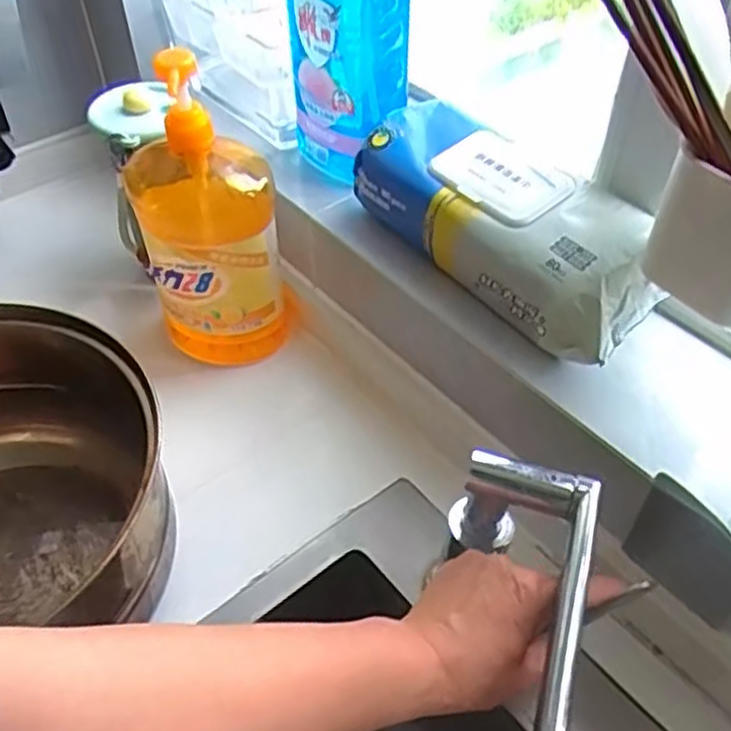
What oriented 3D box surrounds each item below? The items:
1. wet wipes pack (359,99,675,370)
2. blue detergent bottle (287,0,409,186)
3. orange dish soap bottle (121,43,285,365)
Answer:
[{"bbox_3d":[0.101,-0.108,0.544,0.092,0.073,0.243,-33,55,-26],"label":"wet wipes pack"},{"bbox_3d":[-0.016,-0.283,0.595,0.079,0.250,0.081,-20,51,-17],"label":"blue detergent bottle"},{"bbox_3d":[-0.131,-0.115,0.620,0.109,0.277,0.086,-12,49,-10],"label":"orange dish soap bottle"}]

